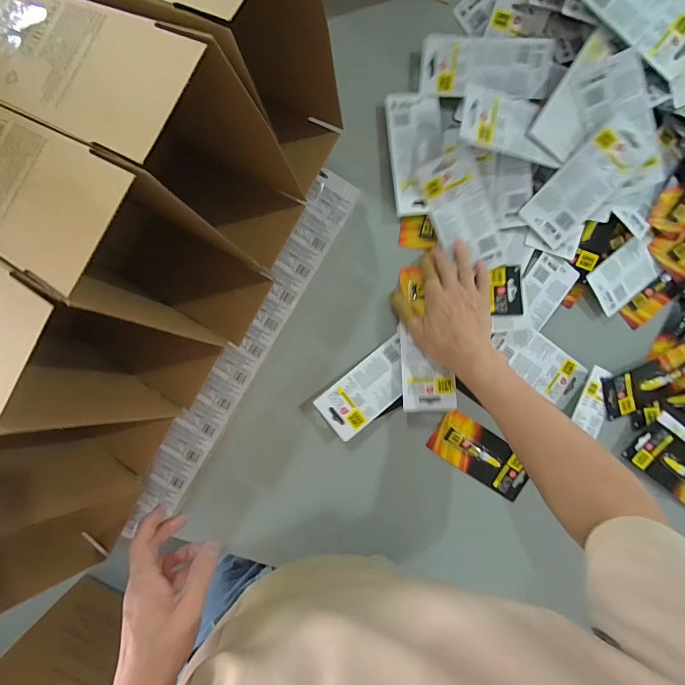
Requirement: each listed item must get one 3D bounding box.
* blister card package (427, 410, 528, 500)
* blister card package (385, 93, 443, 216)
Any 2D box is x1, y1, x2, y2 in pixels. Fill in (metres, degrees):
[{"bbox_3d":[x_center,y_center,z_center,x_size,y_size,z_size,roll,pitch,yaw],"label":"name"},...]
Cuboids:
[{"bbox_3d":[0.200,0.161,0.499,0.151,0.014,0.068,34,91,-4],"label":"blister card package"},{"bbox_3d":[0.098,-0.250,0.459,0.069,0.017,0.156,-5,93,-2],"label":"blister card package"}]

